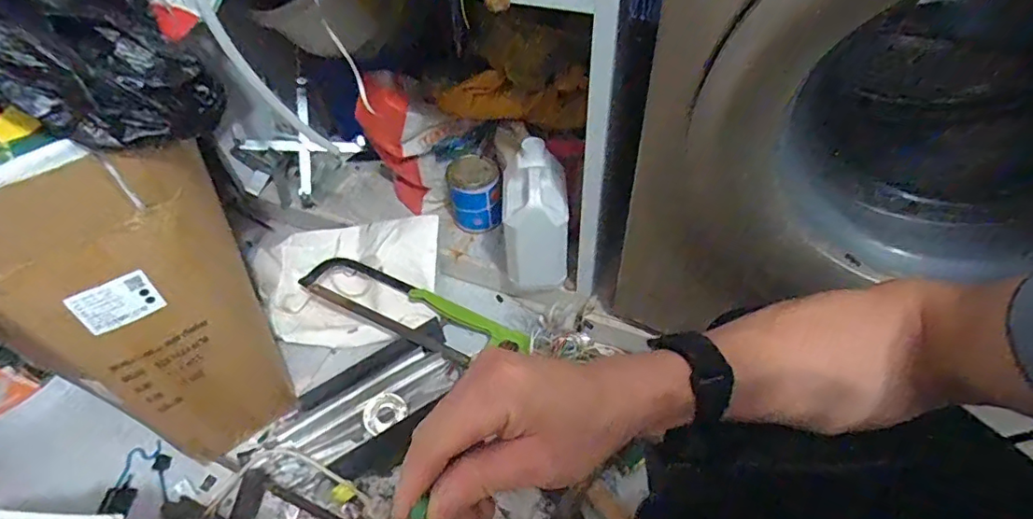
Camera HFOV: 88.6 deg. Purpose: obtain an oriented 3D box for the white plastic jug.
[{"bbox_3d":[0.032,-0.068,0.894,0.103,0.207,0.132,-4,50,0],"label":"white plastic jug"}]

